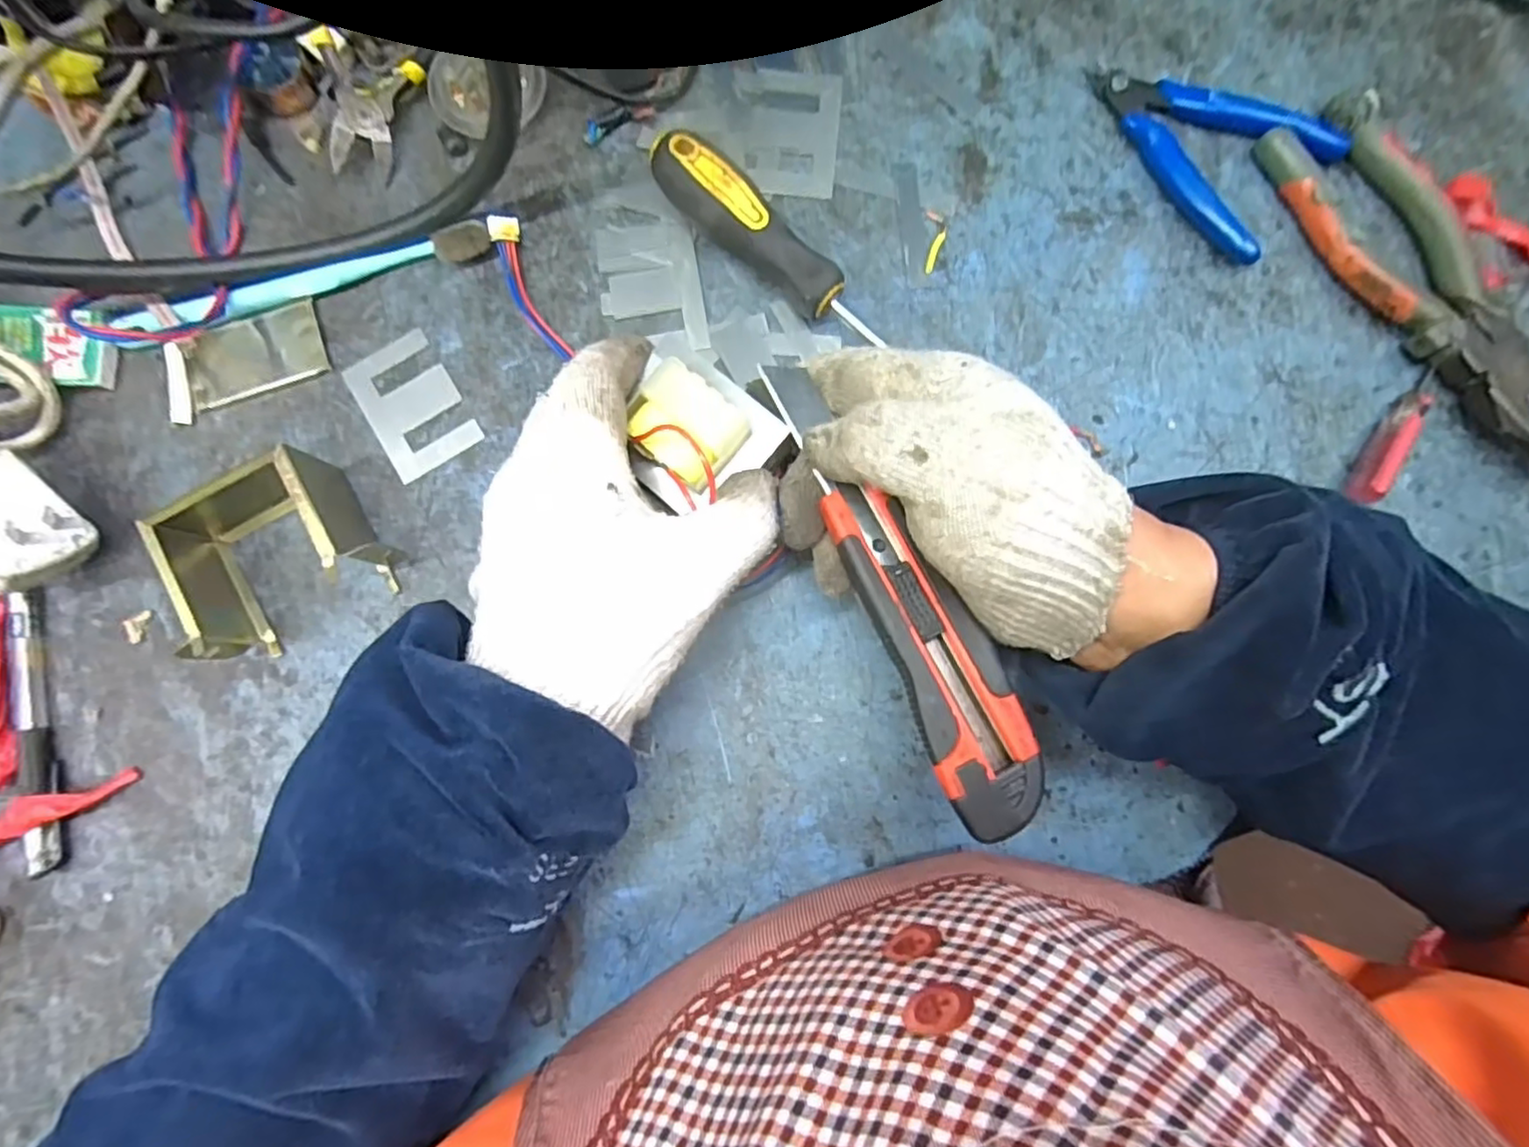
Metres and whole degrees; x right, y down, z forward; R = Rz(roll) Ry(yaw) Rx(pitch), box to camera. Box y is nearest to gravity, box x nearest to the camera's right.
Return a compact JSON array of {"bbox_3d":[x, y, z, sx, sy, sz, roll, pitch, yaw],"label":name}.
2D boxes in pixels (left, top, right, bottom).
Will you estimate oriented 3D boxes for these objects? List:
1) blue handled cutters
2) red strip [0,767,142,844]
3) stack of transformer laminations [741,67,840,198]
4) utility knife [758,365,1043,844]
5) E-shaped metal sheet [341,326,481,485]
[{"bbox_3d":[0.221,-0.215,0.325,0.080,0.017,0.116,-37,84,-3],"label":"blue handled cutters"},{"bbox_3d":[-0.319,0.106,0.293,0.082,0.015,0.014,-28,84,-2],"label":"red strip"},{"bbox_3d":[0.011,-0.222,0.336,0.049,0.004,0.066,5,84,1],"label":"stack of transformer laminations"},{"bbox_3d":[0.051,0.004,0.263,0.038,0.014,0.193,-26,81,-2],"label":"utility knife"},{"bbox_3d":[-0.169,-0.081,0.323,0.043,0.004,0.066,-31,84,-3],"label":"E-shaped metal sheet"}]

